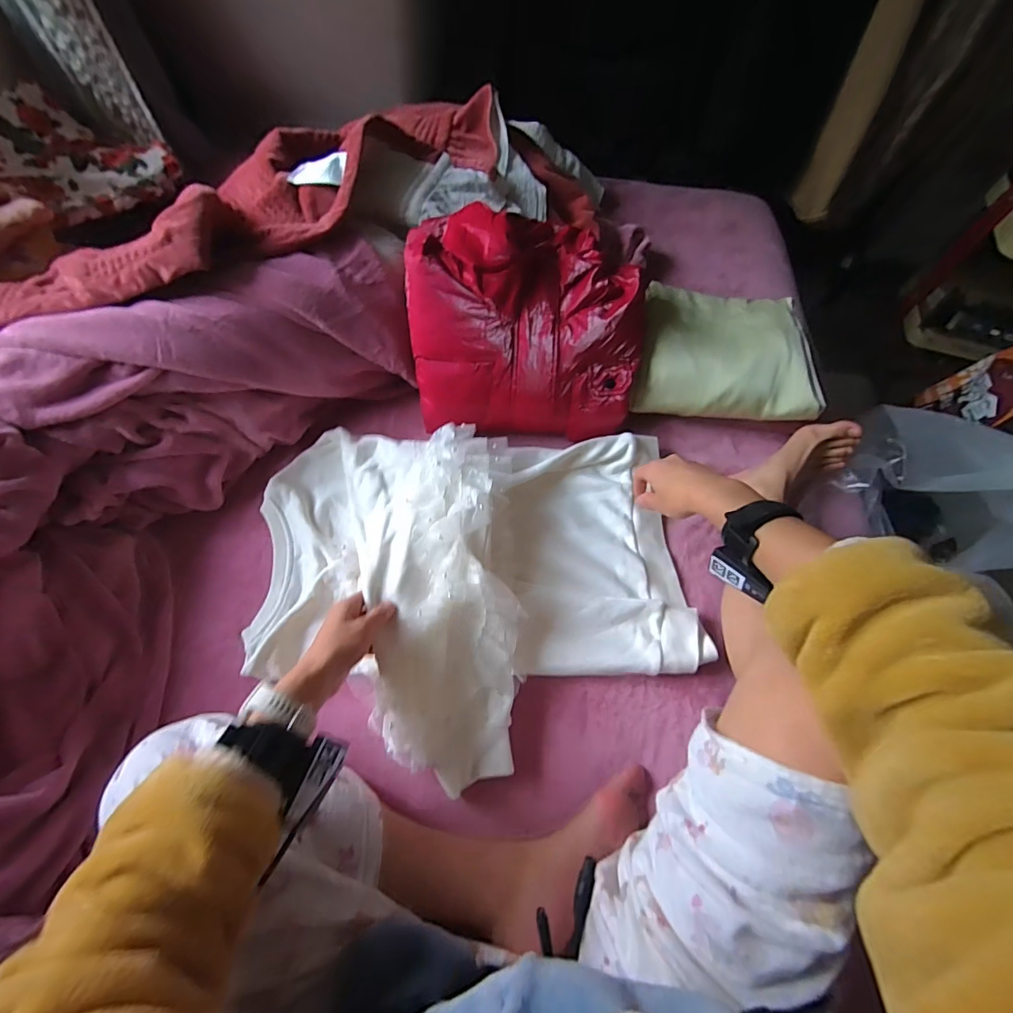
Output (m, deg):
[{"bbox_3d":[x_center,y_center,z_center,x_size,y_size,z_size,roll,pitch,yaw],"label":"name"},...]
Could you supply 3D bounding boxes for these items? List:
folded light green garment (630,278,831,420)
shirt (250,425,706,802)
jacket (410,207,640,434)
[{"bbox_3d":[0.347,-0.251,0.740,0.270,0.075,0.223,8,64,1],"label":"folded light green garment"},{"bbox_3d":[-0.042,0.089,0.585,0.564,0.091,0.422,2,64,-2],"label":"shirt"},{"bbox_3d":[0.033,-0.273,0.693,0.333,0.201,0.287,0,64,-3],"label":"jacket"}]

